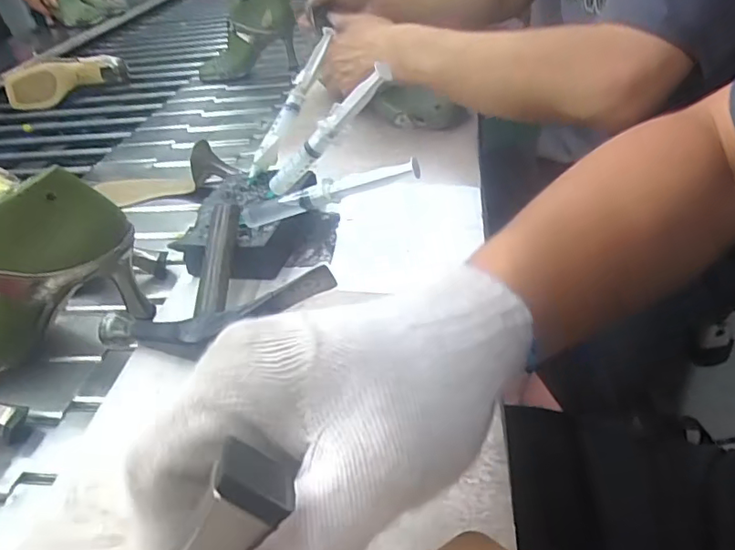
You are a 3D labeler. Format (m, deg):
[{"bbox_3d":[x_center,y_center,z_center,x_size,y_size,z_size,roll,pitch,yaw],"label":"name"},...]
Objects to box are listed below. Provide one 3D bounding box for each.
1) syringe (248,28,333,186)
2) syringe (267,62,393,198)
[{"bbox_3d":[-0.073,-0.163,0.545,0.017,0.018,0.169,16,75,32],"label":"syringe"},{"bbox_3d":[-0.037,-0.105,0.444,0.149,0.018,0.016,-38,13,38],"label":"syringe"}]

